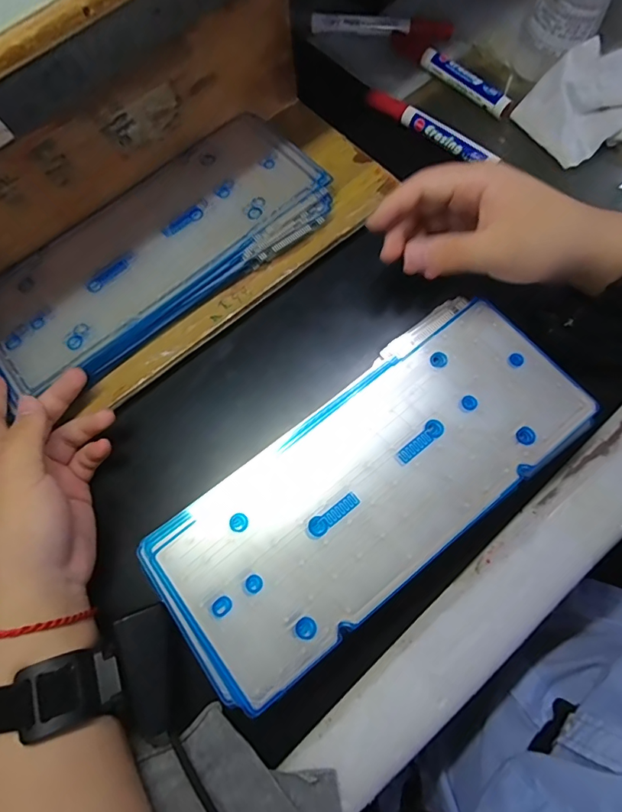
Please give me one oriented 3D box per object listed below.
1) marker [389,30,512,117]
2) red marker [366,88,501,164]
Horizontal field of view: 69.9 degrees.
[{"bbox_3d":[0.130,-0.320,0.424,0.019,0.020,0.143,-36,73,-7],"label":"marker"},{"bbox_3d":[0.103,-0.251,0.403,0.127,0.019,0.013,37,79,14],"label":"red marker"}]

